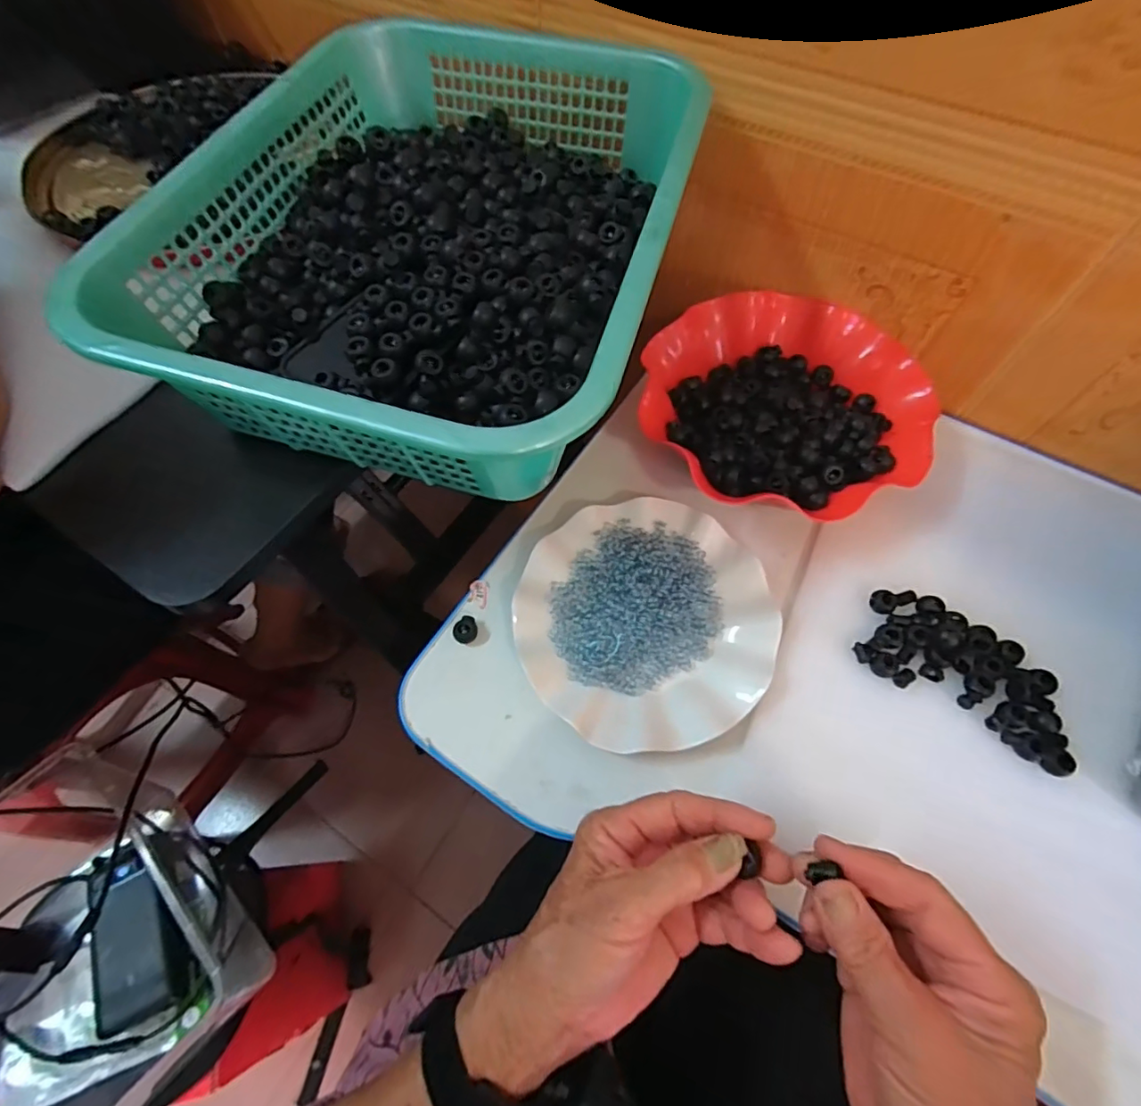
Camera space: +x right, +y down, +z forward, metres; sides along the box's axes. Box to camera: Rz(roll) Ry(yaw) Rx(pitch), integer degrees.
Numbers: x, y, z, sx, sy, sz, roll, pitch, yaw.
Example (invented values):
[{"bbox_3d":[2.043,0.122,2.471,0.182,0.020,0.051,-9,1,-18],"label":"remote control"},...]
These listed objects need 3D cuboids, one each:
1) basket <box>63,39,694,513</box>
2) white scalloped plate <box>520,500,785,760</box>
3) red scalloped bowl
[{"bbox_3d":[-0.081,-0.214,0.368,0.290,0.087,0.376,14,64,7],"label":"basket"},{"bbox_3d":[0.053,0.047,0.394,0.176,0.027,0.179,0,63,0],"label":"white scalloped plate"},{"bbox_3d":[0.171,-0.120,0.449,0.216,0.044,0.207,0,63,0],"label":"red scalloped bowl"}]

